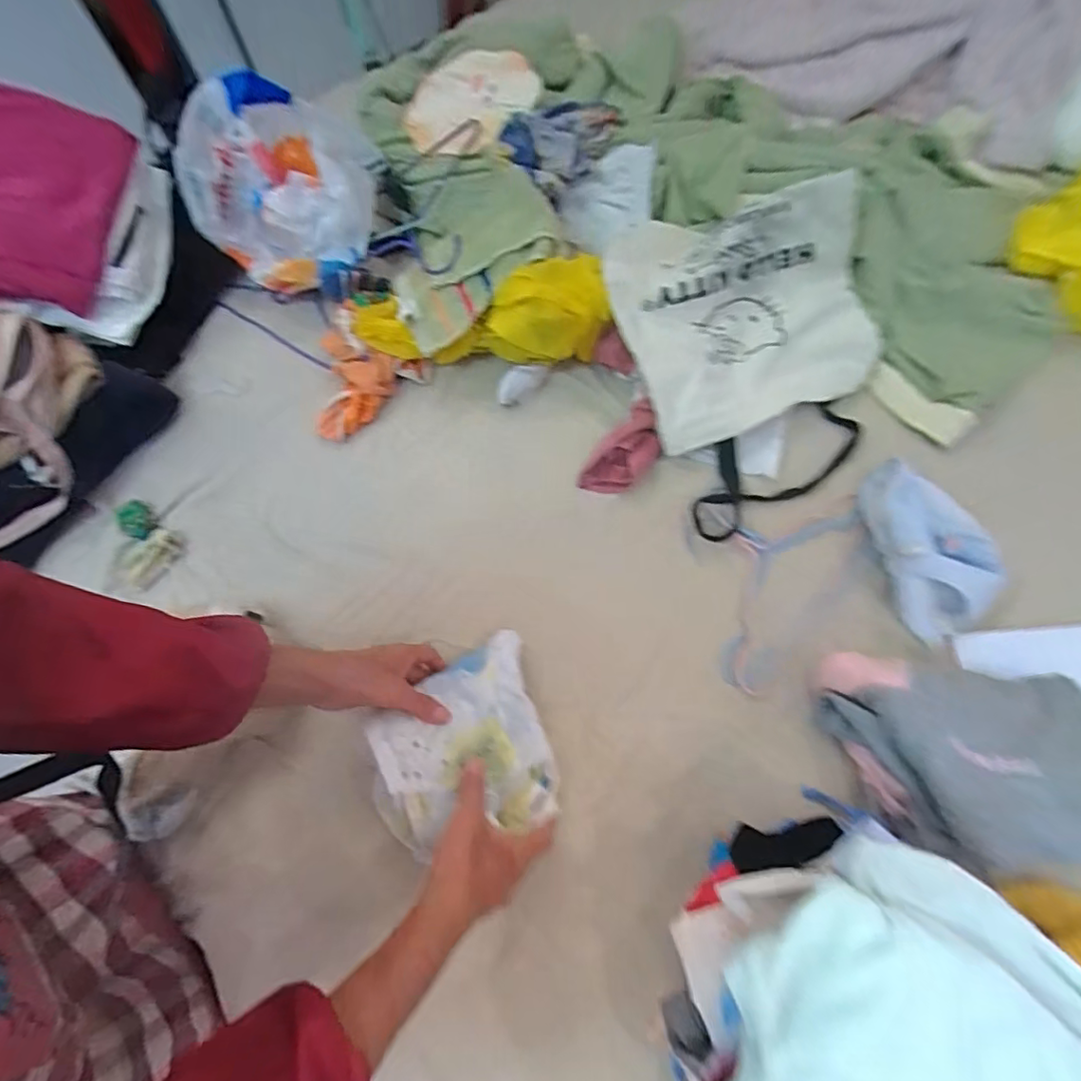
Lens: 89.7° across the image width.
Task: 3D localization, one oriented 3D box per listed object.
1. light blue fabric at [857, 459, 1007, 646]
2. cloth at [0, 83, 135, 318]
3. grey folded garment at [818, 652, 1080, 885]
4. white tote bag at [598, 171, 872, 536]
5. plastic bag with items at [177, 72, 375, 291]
[{"bbox_3d":[0.415,0.003,0.580,0.103,0.061,0.208,-3,67,2],"label":"light blue fabric"},{"bbox_3d":[-0.615,-0.409,0.644,0.206,0.060,0.258,10,89,-10],"label":"cloth"},{"bbox_3d":[0.351,0.182,0.466,0.195,0.093,0.155,8,68,6],"label":"grey folded garment"},{"bbox_3d":[0.264,-0.243,0.652,0.315,0.115,0.407,-16,68,-4],"label":"white tote bag"},{"bbox_3d":[-0.339,-0.465,0.724,0.259,0.145,0.221,-21,68,-6],"label":"plastic bag with items"}]

